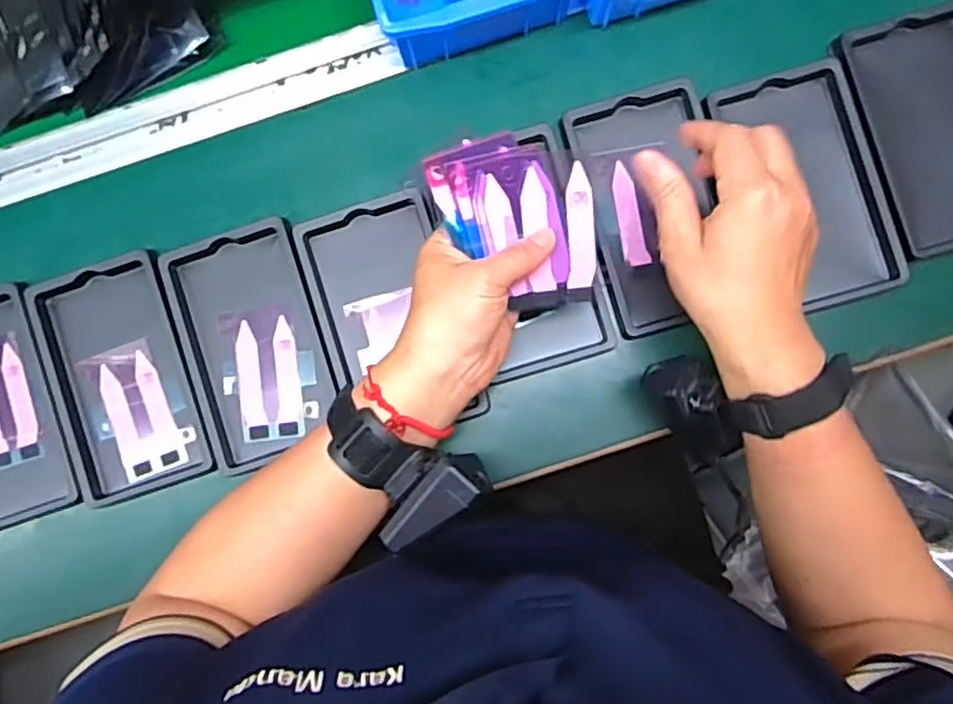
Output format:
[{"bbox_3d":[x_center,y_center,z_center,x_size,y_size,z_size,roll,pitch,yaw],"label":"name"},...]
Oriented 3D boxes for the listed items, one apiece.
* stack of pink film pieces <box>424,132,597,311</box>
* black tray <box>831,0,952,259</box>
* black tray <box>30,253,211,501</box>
[{"bbox_3d":[0.026,-0.073,0.396,0.088,0.004,0.103,-14,108,0],"label":"stack of pink film pieces"},{"bbox_3d":[0.314,-0.151,0.455,0.101,0.012,0.159,-17,88,3],"label":"black tray"},{"bbox_3d":[-0.249,0.019,0.467,0.097,0.011,0.159,-18,88,3],"label":"black tray"}]

